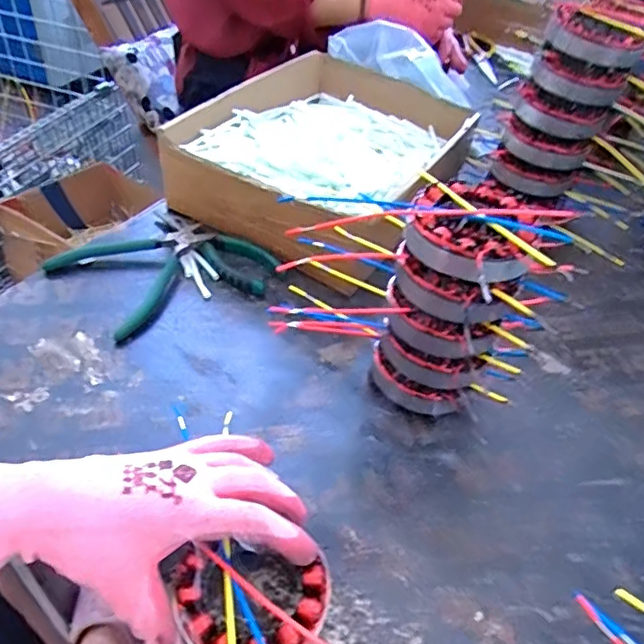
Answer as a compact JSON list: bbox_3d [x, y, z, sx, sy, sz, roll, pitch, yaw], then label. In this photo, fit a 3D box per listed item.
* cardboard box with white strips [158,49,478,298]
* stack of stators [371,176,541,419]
[{"bbox_3d":[0.018,-0.218,0.655,0.220,0.086,0.392,30,49,22],"label":"cardboard box with white strips"},{"bbox_3d":[0.095,-0.011,0.419,0.093,0.181,0.084,26,47,18],"label":"stack of stators"}]

